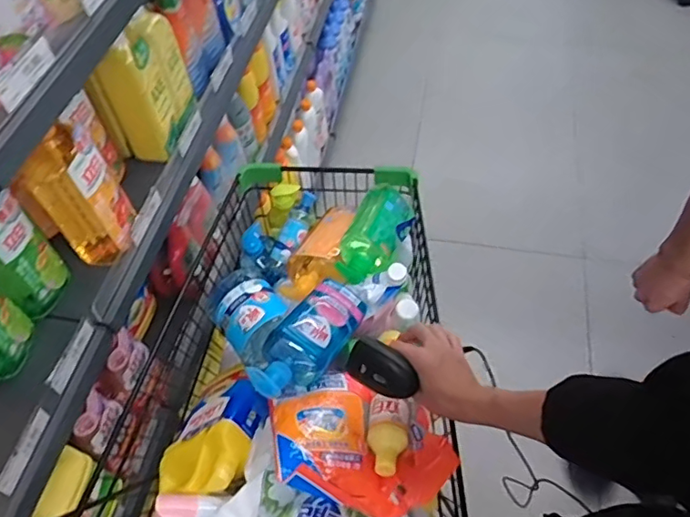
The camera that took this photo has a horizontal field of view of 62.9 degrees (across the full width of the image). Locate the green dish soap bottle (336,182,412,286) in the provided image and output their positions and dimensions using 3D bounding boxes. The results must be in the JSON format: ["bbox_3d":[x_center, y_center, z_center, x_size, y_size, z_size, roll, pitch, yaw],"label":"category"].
[{"bbox_3d":[0.057,-0.054,1.060,0.103,0.059,0.254,12,44,13],"label":"green dish soap bottle"}]

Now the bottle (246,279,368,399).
[{"bbox_3d":[-0.053,0.119,0.854,0.084,0.081,0.234,25,41,20],"label":"bottle"}]

